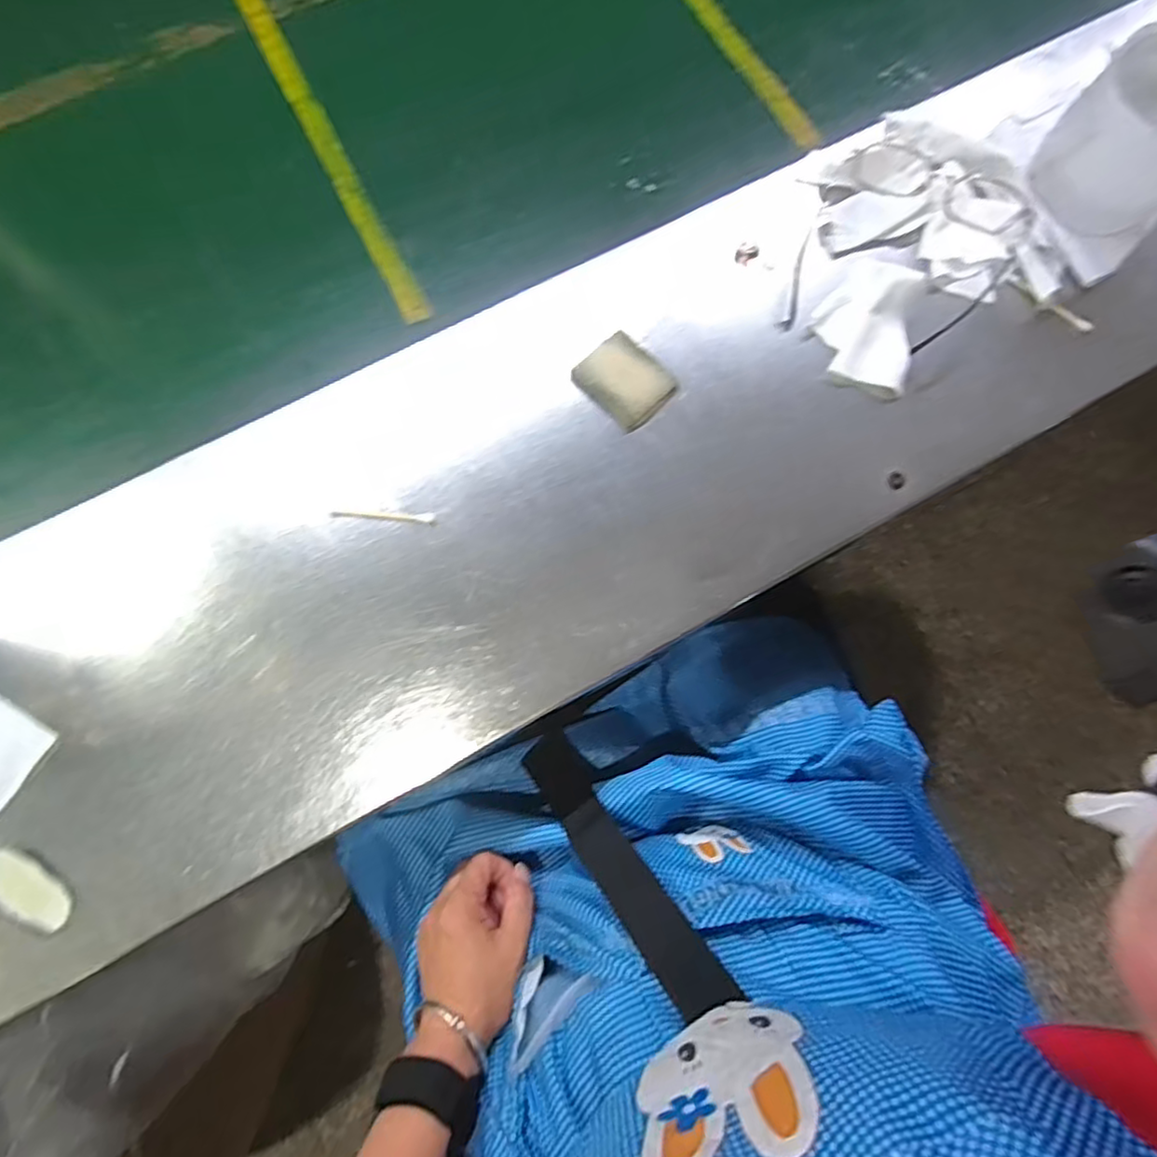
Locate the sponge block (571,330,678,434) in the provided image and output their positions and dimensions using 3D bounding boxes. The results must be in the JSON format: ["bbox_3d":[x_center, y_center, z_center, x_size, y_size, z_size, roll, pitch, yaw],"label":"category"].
[{"bbox_3d":[0.032,-0.136,0.437,0.046,0.017,0.059,-44,81,-9],"label":"sponge block"}]

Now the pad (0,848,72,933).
[{"bbox_3d":[-0.321,0.179,0.368,0.063,0.006,0.025,32,79,7],"label":"pad"}]

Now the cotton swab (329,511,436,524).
[{"bbox_3d":[-0.127,-0.040,0.415,0.066,0.008,0.006,0,77,0],"label":"cotton swab"}]

